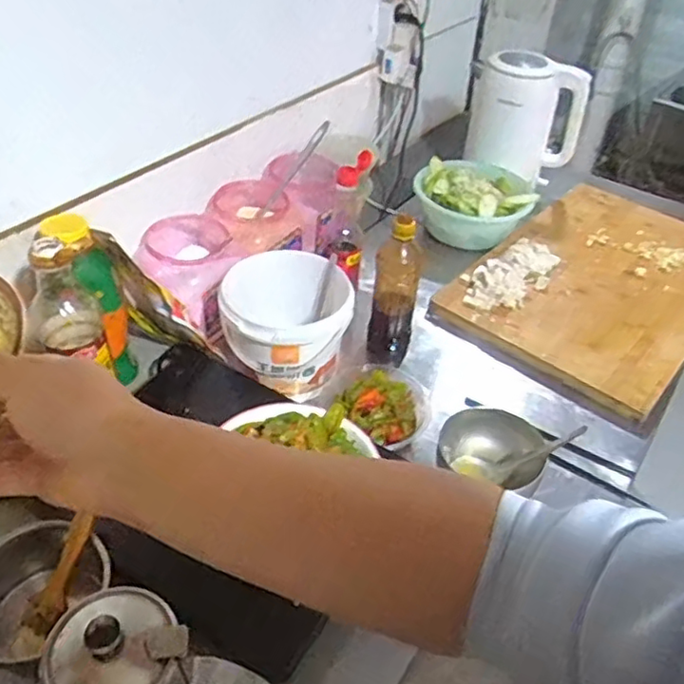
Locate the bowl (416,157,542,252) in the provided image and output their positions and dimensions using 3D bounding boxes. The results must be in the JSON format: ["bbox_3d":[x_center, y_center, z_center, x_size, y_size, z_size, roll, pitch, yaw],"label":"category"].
[{"bbox_3d":[0.247,-0.272,1.215,0.213,0.089,0.193,13,43,10],"label":"bowl"}]

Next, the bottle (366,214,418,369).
[{"bbox_3d":[0.073,-0.072,0.909,0.059,0.224,0.054,5,42,1],"label":"bottle"}]

